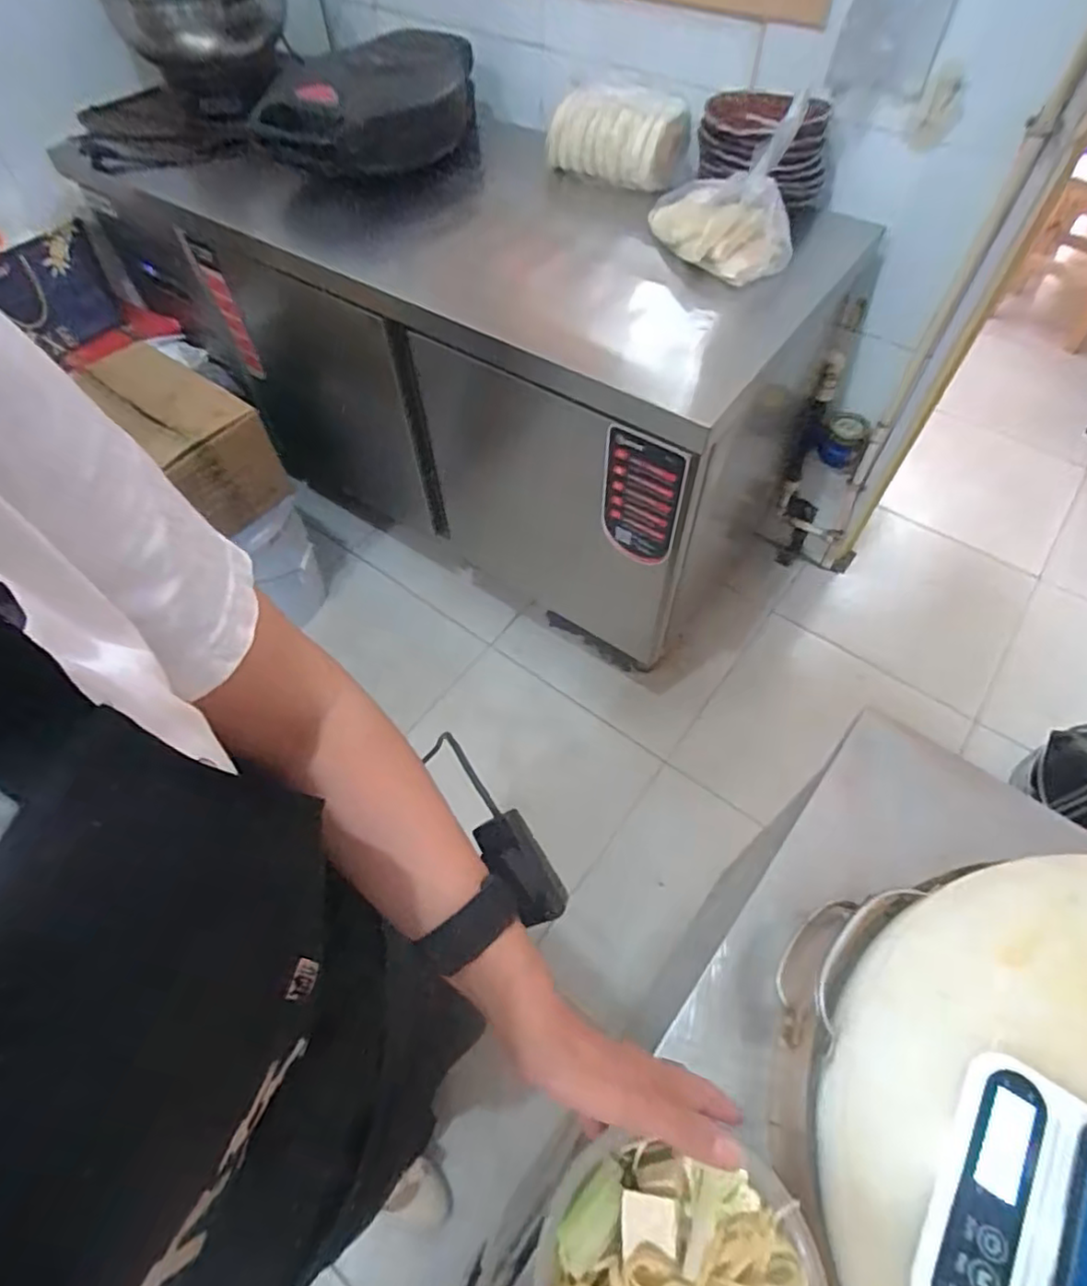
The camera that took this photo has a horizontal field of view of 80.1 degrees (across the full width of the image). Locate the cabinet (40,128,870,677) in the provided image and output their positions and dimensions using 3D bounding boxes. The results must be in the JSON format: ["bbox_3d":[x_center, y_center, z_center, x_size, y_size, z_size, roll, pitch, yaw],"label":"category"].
[{"bbox_3d":[-0.130,-0.608,1.496,1.353,0.799,0.612,33,64,20],"label":"cabinet"}]

